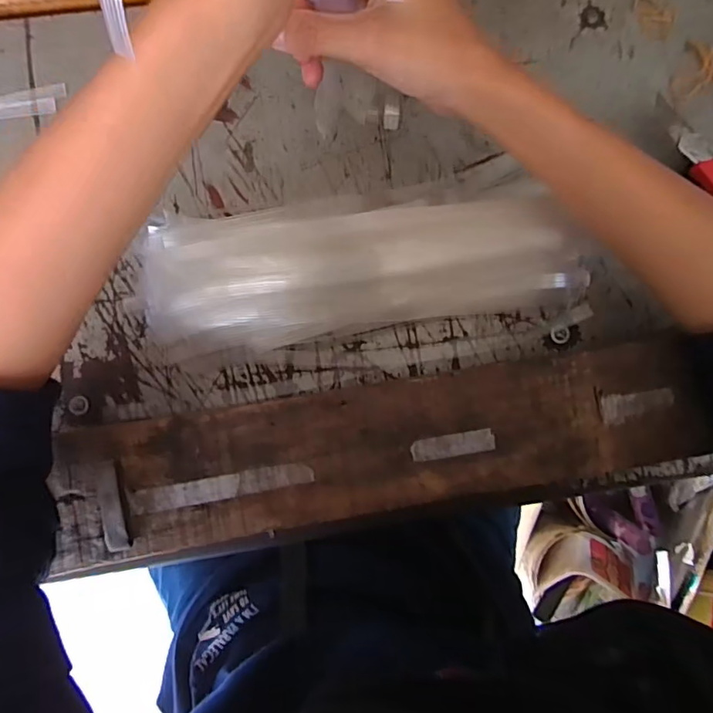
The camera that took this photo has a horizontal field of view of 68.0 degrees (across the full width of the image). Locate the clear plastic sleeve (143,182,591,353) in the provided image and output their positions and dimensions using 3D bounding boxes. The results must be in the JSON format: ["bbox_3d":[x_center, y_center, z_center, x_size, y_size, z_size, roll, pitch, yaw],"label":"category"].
[{"bbox_3d":[0.001,-0.055,0.310,0.256,0.041,0.083,-4,87,-3],"label":"clear plastic sleeve"}]

